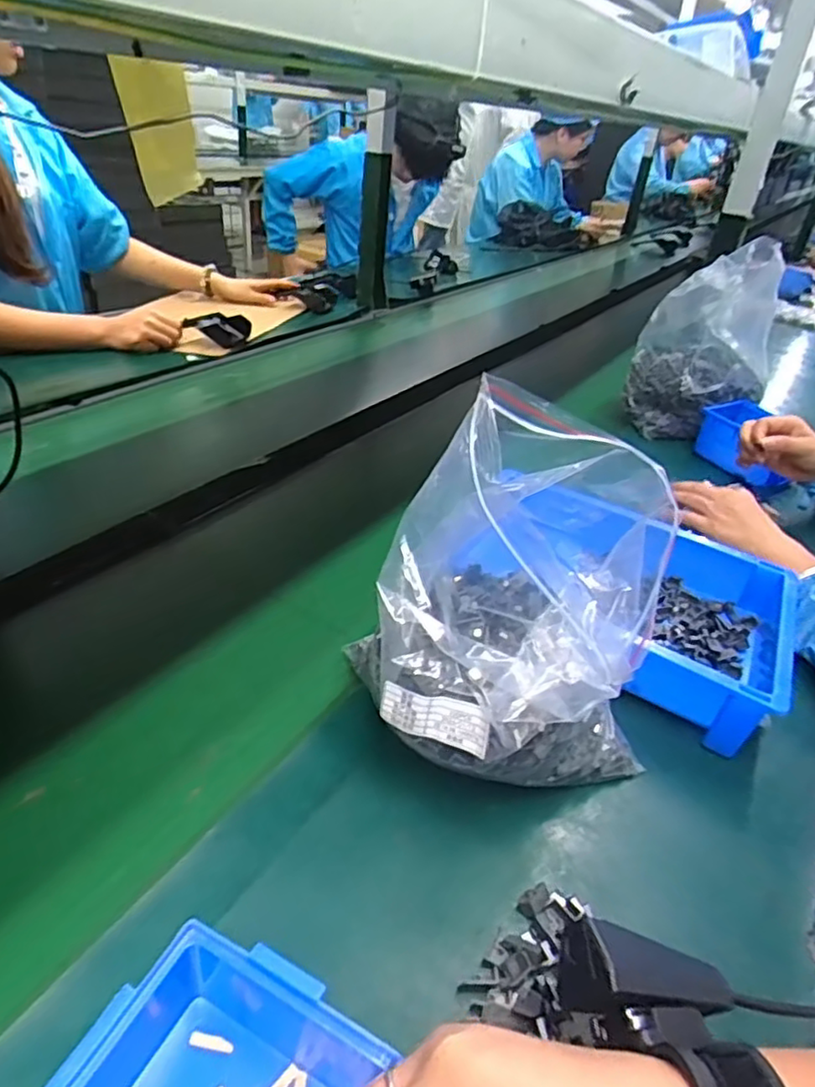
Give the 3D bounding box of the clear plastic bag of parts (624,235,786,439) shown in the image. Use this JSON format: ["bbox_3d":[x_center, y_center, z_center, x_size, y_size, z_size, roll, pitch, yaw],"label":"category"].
[{"bbox_3d":[0.460,-0.303,1.001,0.191,0.261,0.173,15,35,11],"label":"clear plastic bag of parts"}]

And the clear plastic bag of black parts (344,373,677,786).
[{"bbox_3d":[0.082,0.043,0.428,0.175,0.268,0.183,27,39,27],"label":"clear plastic bag of black parts"}]

